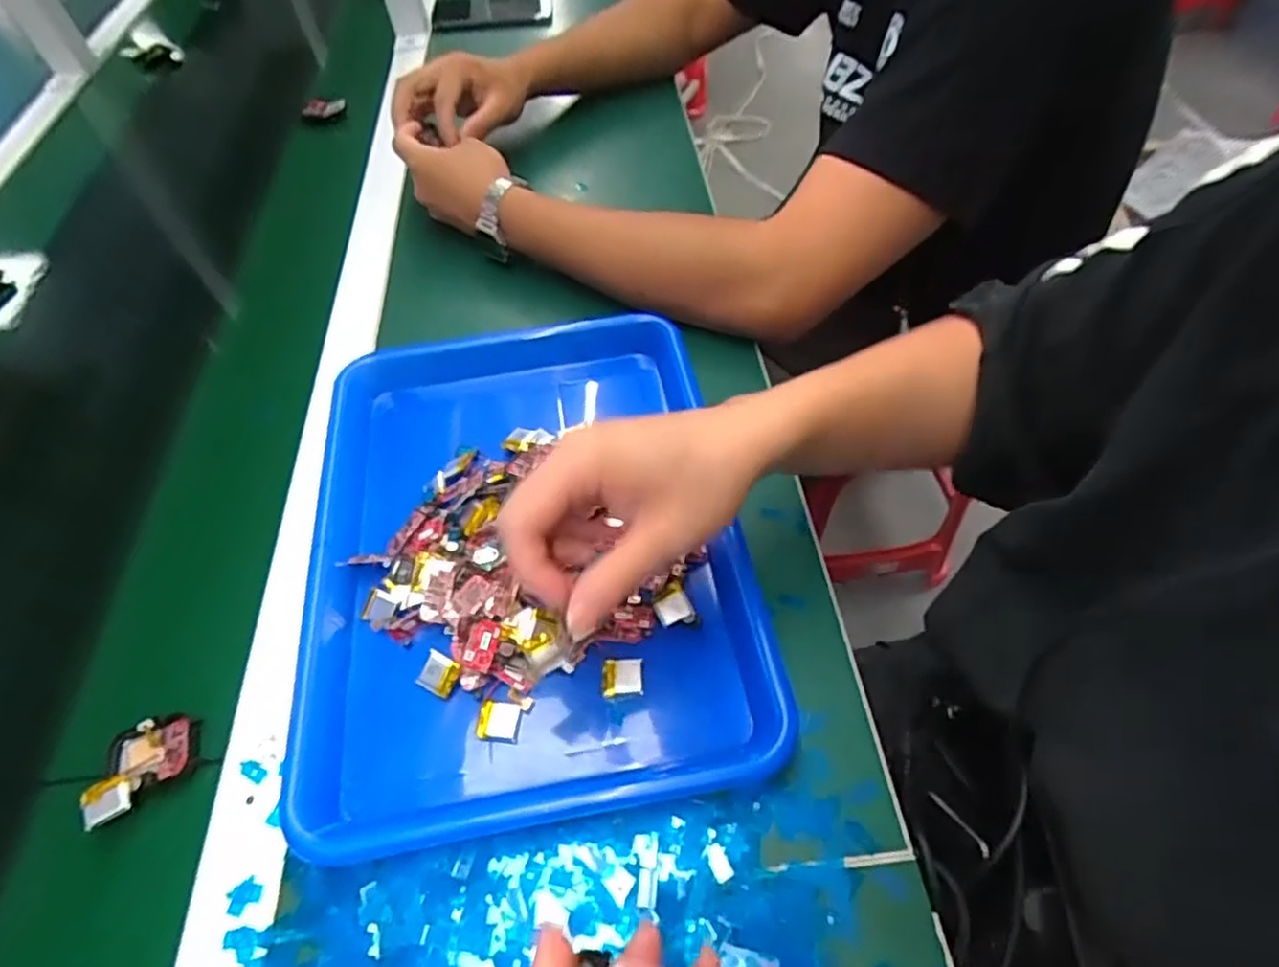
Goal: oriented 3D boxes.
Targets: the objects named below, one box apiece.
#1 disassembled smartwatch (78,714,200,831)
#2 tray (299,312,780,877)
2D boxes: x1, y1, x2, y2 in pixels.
[{"bbox_3d":[-0.260,0.144,0.352,0.053,0.014,0.042,-39,62,-21],"label":"disassembled smartwatch"},{"bbox_3d":[-0.070,0.038,0.425,0.266,0.055,0.331,-11,55,-4],"label":"tray"}]

